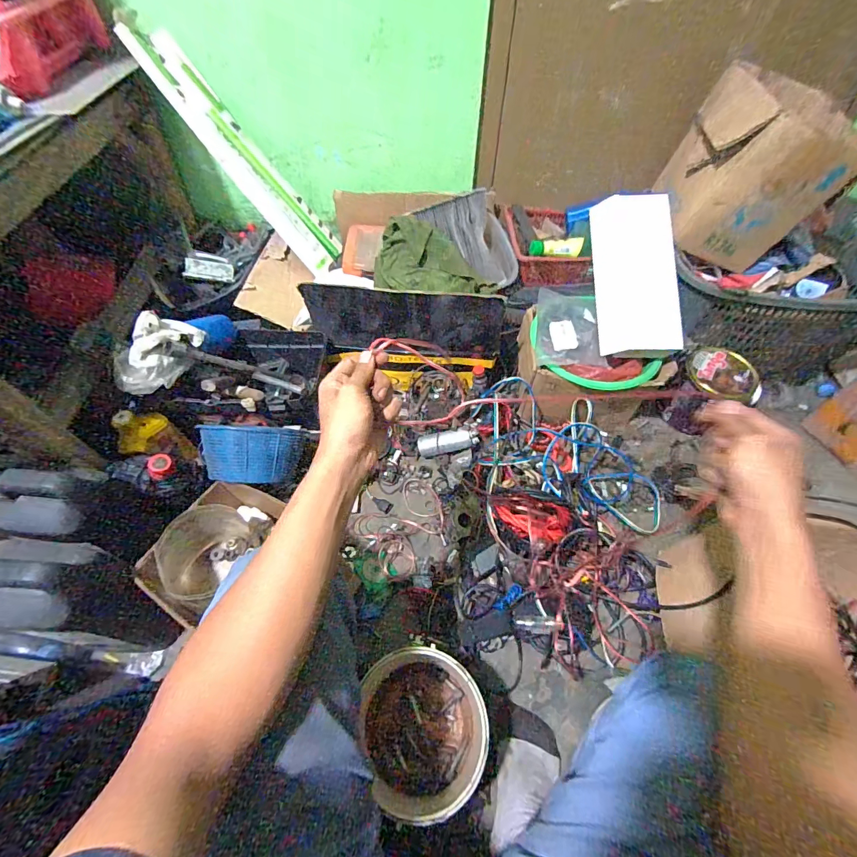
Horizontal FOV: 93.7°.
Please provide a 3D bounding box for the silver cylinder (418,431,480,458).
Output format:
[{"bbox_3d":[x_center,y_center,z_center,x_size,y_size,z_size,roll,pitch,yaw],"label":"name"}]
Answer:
[{"bbox_3d":[0.044,0.034,0.934,0.140,0.047,0.034,-11,54,15],"label":"silver cylinder"}]

